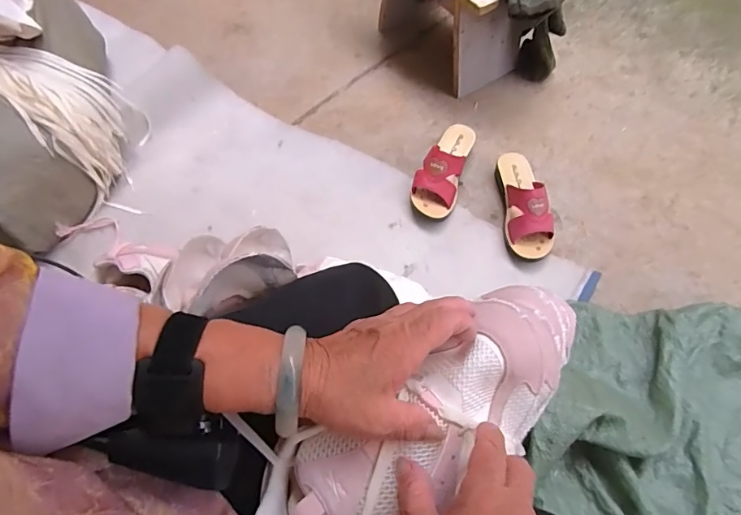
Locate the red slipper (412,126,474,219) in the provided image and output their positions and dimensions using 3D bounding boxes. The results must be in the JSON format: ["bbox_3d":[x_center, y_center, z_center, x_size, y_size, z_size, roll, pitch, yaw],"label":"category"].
[{"bbox_3d":[0.141,-0.178,0.912,0.083,0.081,0.217,17,65,10],"label":"red slipper"}]

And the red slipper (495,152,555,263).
[{"bbox_3d":[0.282,-0.105,0.870,0.078,0.080,0.221,-3,63,0],"label":"red slipper"}]

